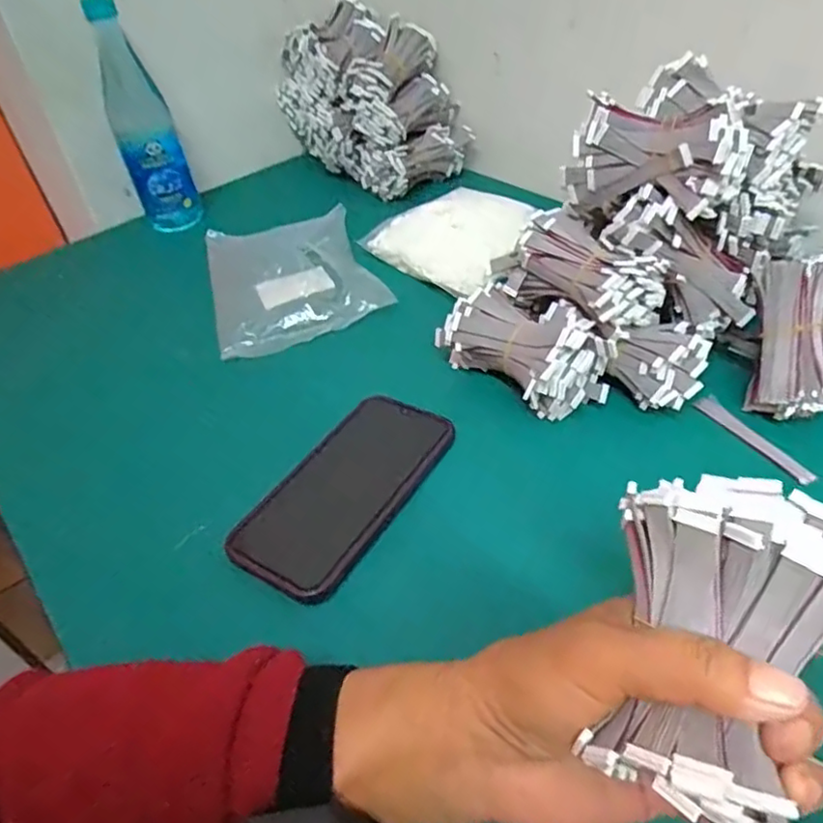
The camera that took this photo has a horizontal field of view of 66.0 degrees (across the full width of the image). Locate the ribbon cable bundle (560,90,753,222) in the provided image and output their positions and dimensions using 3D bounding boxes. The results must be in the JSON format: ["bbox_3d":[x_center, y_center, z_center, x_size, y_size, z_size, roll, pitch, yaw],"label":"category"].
[{"bbox_3d":[0.155,-0.161,0.408,0.102,0.058,0.044,25,52,30],"label":"ribbon cable bundle"}]

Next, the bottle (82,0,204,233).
[{"bbox_3d":[-0.282,-0.295,0.673,0.064,0.225,0.075,-22,45,-16],"label":"bottle"}]

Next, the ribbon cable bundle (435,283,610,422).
[{"bbox_3d":[0.078,-0.045,0.453,0.067,0.062,0.115,-28,46,-21],"label":"ribbon cable bundle"}]

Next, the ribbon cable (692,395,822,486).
[{"bbox_3d":[0.224,0.018,0.415,0.015,0.007,0.085,-25,45,-18],"label":"ribbon cable"}]

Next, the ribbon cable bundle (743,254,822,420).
[{"bbox_3d":[0.249,-0.047,0.411,0.042,0.099,0.035,5,3,14],"label":"ribbon cable bundle"}]

